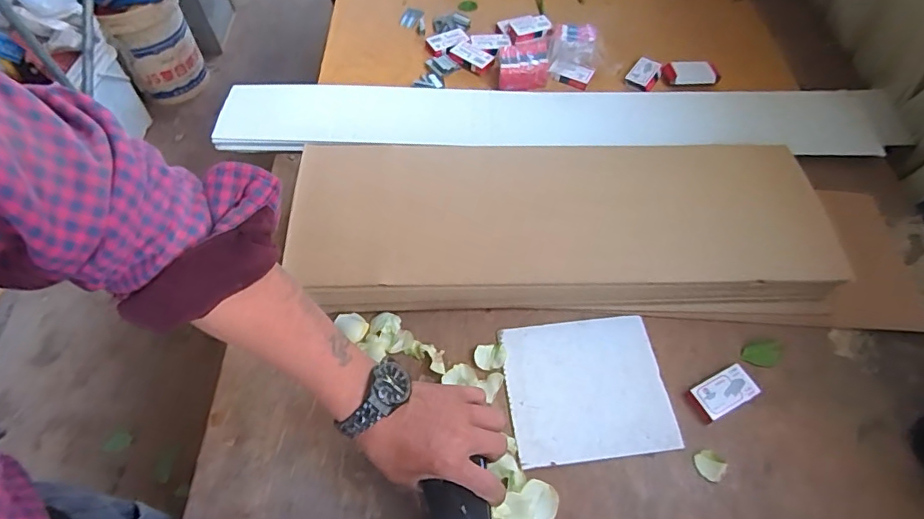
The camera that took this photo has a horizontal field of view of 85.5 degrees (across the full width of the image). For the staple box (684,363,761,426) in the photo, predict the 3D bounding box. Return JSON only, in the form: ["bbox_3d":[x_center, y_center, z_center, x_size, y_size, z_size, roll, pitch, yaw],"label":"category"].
[{"bbox_3d":[0.286,0.146,0.549,0.073,0.012,0.040,-23,62,-16],"label":"staple box"}]

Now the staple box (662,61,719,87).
[{"bbox_3d":[0.380,-0.305,0.822,0.087,0.020,0.046,-7,59,-6],"label":"staple box"}]

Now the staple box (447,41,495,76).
[{"bbox_3d":[0.016,-0.338,0.839,0.074,0.015,0.046,35,63,18],"label":"staple box"}]

